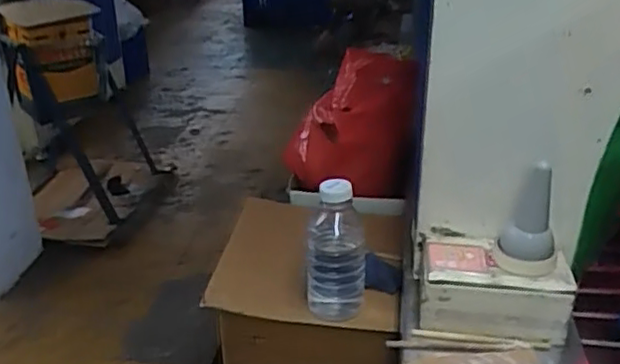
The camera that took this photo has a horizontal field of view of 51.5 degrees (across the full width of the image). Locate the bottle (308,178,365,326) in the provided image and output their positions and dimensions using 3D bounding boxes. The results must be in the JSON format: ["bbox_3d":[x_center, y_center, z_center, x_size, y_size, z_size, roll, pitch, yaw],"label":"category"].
[{"bbox_3d":[0.040,0.103,1.024,0.091,0.236,0.086,-1,27,-1],"label":"bottle"}]

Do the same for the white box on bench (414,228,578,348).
[{"bbox_3d":[0.251,0.138,0.896,0.197,0.090,0.141,3,27,6],"label":"white box on bench"}]

